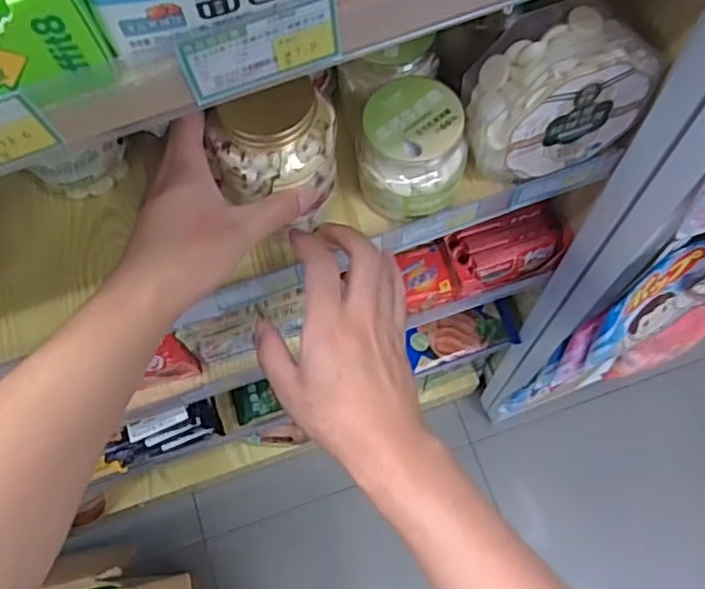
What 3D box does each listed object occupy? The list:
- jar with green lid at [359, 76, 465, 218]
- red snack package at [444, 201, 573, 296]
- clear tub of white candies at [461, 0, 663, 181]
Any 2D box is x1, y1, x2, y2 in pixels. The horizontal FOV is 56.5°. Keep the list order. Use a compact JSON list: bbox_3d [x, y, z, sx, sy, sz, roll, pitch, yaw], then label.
[{"bbox_3d":[0.048,-0.110,0.503,0.079,0.073,0.081,-1,69,3],"label":"jar with green lid"},{"bbox_3d":[0.173,-0.052,0.748,0.134,0.054,0.072,-17,69,-4],"label":"red snack package"},{"bbox_3d":[0.151,-0.148,0.480,0.133,0.106,0.063,-18,69,-4],"label":"clear tub of white candies"}]

